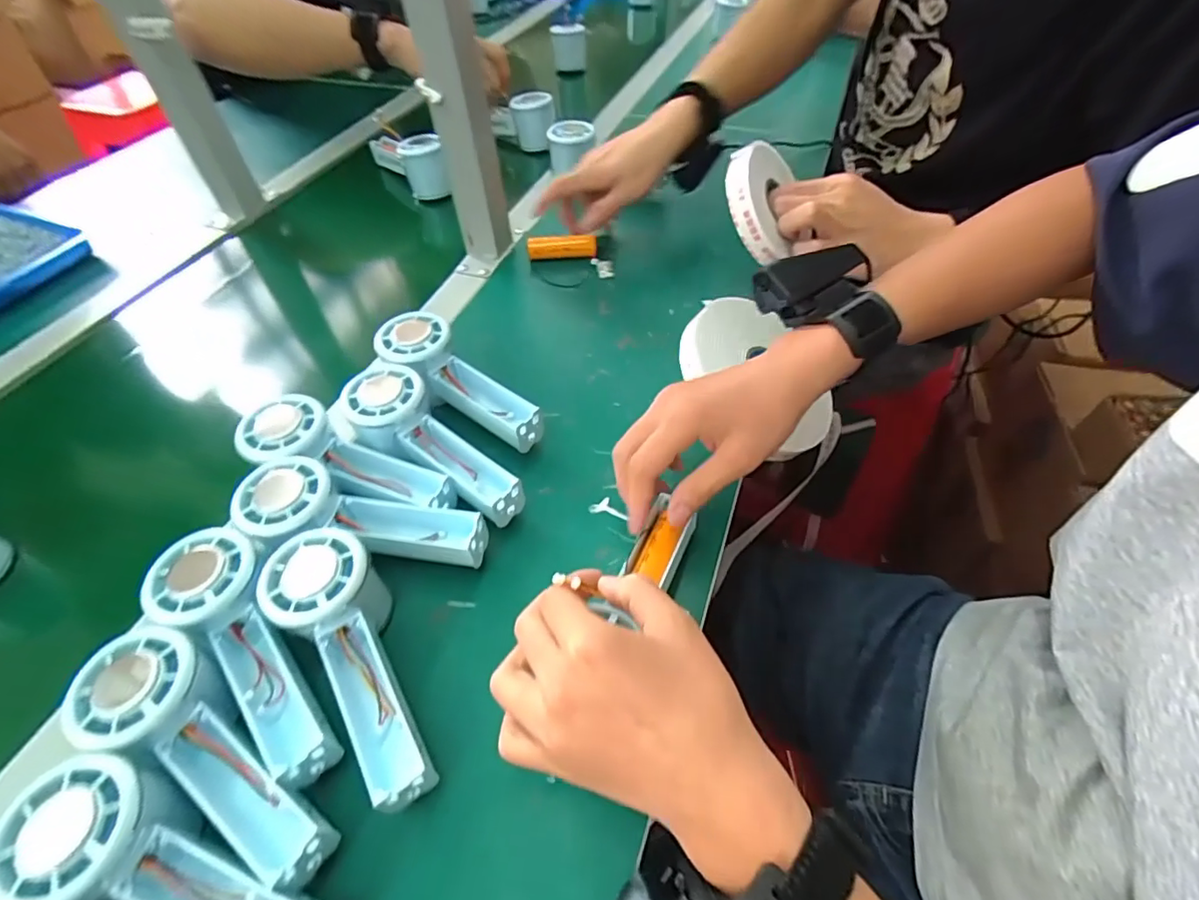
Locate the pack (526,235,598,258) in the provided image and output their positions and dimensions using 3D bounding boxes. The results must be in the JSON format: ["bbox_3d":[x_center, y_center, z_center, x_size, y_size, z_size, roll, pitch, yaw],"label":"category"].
[{"bbox_3d":[-0.039,-0.212,0.580,0.071,0.024,0.014,0,51,2],"label":"pack"}]

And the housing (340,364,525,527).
[{"bbox_3d":[-0.116,-0.004,0.391,0.152,0.041,0.055,35,60,12],"label":"housing"}]

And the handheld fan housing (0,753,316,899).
[{"bbox_3d":[-0.184,0.187,0.241,0.152,0.031,0.053,22,54,4],"label":"handheld fan housing"}]

